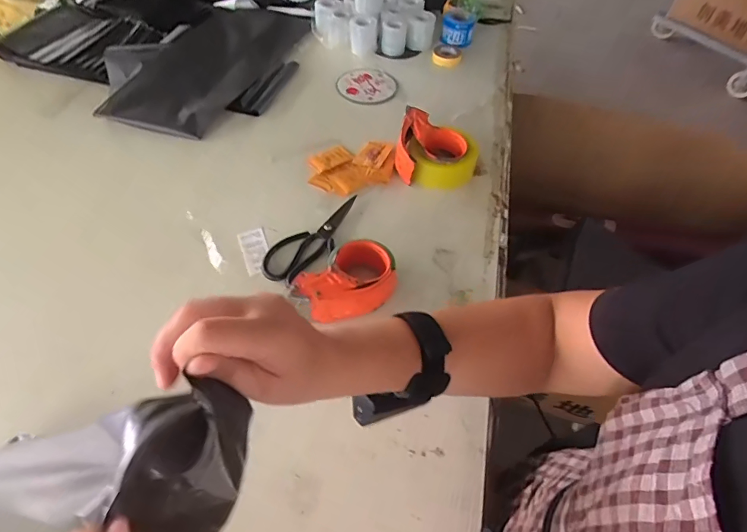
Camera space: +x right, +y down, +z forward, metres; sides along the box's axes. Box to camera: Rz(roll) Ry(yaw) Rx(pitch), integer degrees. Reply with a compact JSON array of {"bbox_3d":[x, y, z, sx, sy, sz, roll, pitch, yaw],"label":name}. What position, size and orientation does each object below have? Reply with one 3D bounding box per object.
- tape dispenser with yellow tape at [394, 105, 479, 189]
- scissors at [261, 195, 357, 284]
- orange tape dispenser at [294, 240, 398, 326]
[{"bbox_3d":[0.115,-0.212,0.834,0.151,0.059,0.144,15,53,9],"label":"tape dispenser with yellow tape"},{"bbox_3d":[-0.089,-0.045,0.733,0.082,0.015,0.212,36,59,23],"label":"scissors"},{"bbox_3d":[-0.040,0.025,0.651,0.154,0.061,0.101,-22,57,-18],"label":"orange tape dispenser"}]

